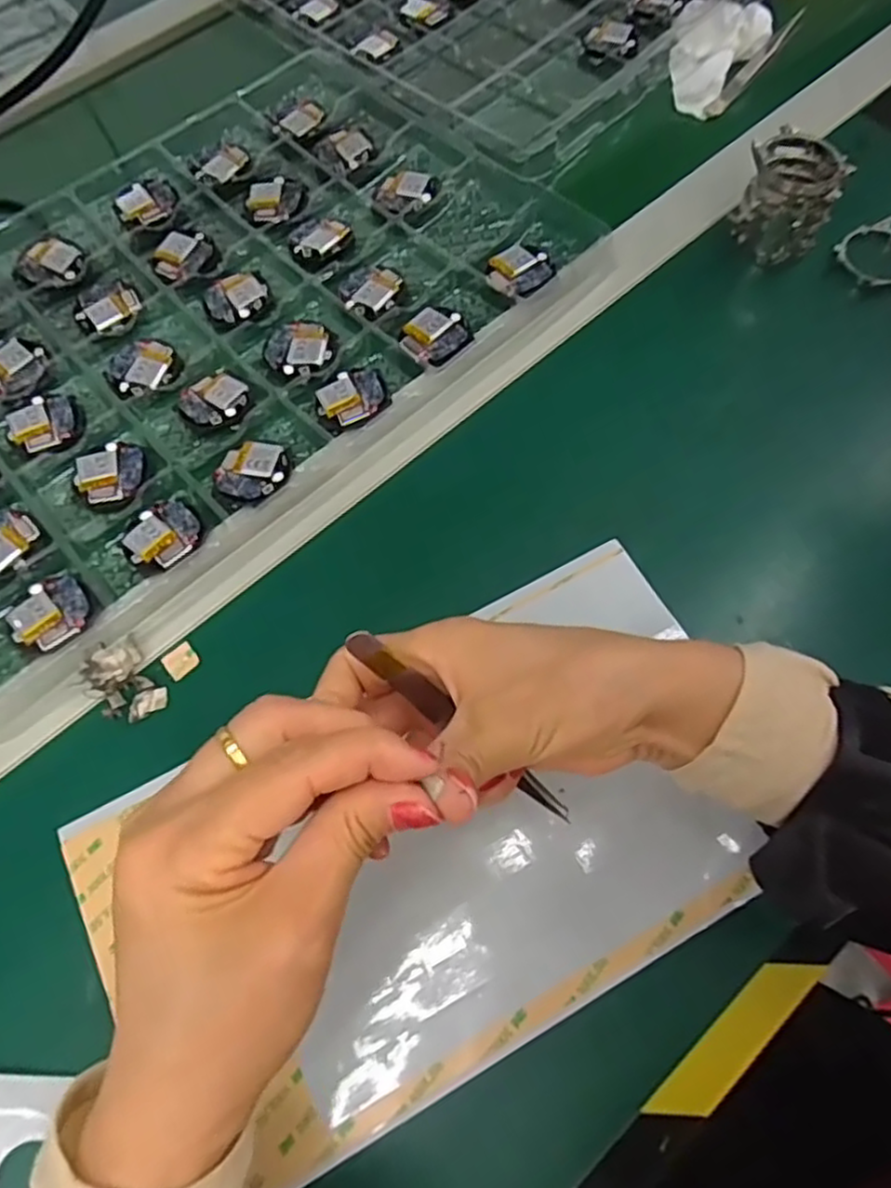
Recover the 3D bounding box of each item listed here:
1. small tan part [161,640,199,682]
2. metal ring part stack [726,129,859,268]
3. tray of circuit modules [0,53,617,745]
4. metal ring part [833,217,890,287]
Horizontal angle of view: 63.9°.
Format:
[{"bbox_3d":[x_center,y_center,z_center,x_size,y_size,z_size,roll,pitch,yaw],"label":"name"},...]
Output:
[{"bbox_3d":[-0.131,0.033,0.352,0.016,0.004,0.016,-37,70,-12],"label":"small tan part"},{"bbox_3d":[0.202,-0.234,0.424,0.052,0.052,0.045,14,68,8],"label":"metal ring part stack"},{"bbox_3d":[-0.155,-0.172,0.432,0.429,0.018,0.307,-42,71,-14],"label":"tray of circuit modules"},{"bbox_3d":[0.264,-0.205,0.430,0.048,0.009,0.043,-19,74,0],"label":"metal ring part"}]

